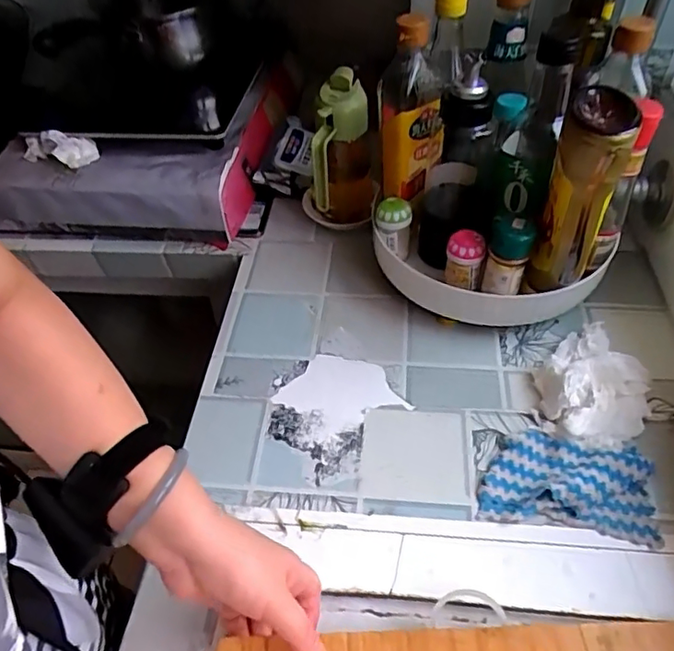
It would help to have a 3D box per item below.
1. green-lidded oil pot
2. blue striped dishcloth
[{"bbox_3d":[0.005,-0.205,0.666,0.075,0.179,0.093,-6,49,0],"label":"green-lidded oil pot"},{"bbox_3d":[0.198,0.134,0.483,0.142,0.018,0.082,6,50,10],"label":"blue striped dishcloth"}]

